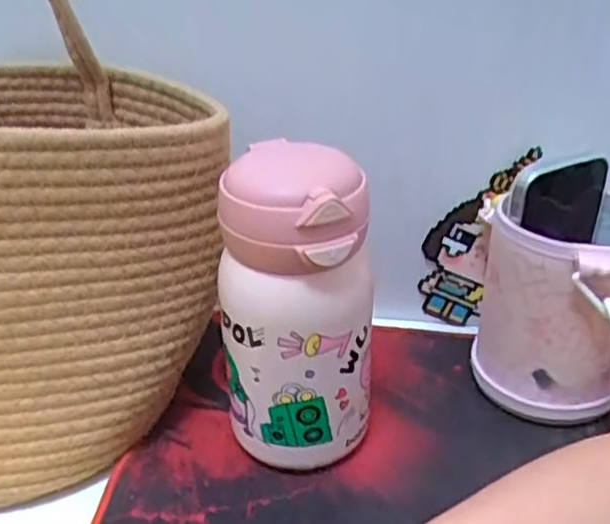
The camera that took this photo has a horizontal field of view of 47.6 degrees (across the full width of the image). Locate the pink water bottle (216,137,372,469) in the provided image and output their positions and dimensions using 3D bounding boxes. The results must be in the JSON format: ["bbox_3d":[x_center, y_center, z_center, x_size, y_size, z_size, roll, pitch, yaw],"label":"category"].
[{"bbox_3d":[-0.002,0.031,0.380,0.081,0.181,0.066,6,31,11],"label":"pink water bottle"}]

